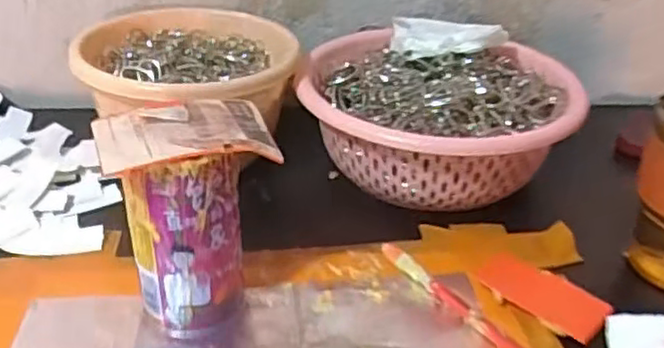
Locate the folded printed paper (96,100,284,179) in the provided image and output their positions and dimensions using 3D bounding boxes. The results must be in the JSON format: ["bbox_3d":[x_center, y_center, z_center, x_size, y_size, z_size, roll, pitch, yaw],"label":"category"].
[{"bbox_3d":[-0.082,-0.023,0.381,0.094,0.012,0.065,-11,33,-19],"label":"folded printed paper"}]

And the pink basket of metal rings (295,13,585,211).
[{"bbox_3d":[0.086,-0.051,0.563,0.220,0.095,0.174,8,33,10],"label":"pink basket of metal rings"}]

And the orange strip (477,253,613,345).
[{"bbox_3d":[0.138,0.079,0.453,0.045,0.004,0.087,-24,37,-37],"label":"orange strip"}]

